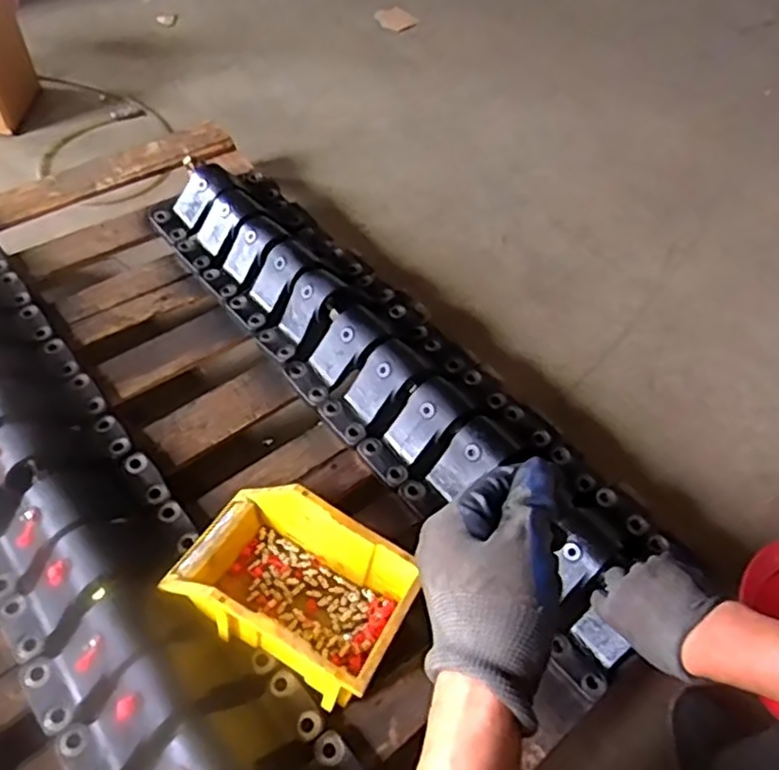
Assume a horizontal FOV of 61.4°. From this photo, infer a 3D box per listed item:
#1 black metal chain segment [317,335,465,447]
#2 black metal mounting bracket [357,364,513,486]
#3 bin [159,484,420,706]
[{"bbox_3d":[0.008,-0.010,0.921,0.214,0.072,0.092,-32,63,-25],"label":"black metal chain segment"},{"bbox_3d":[0.069,0.040,0.893,0.221,0.073,0.088,-33,63,-25],"label":"black metal mounting bracket"},{"bbox_3d":[-0.104,0.213,0.723,0.251,0.113,0.156,26,56,14],"label":"bin"}]

